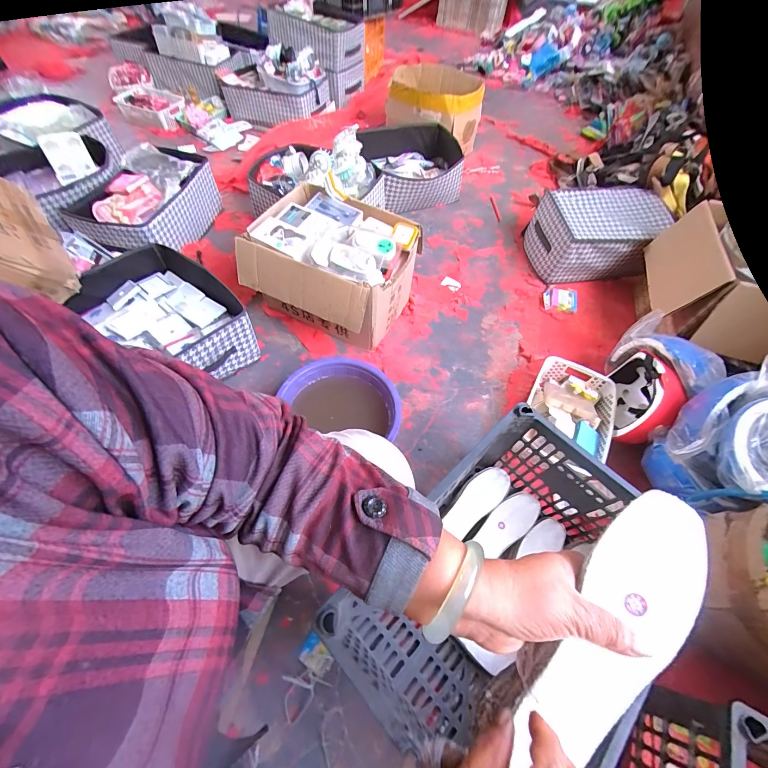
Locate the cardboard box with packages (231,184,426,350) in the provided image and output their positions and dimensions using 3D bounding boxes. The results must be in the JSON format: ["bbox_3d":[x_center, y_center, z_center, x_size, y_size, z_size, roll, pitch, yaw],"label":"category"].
[{"bbox_3d":[-0.145,-0.311,0.974,0.396,0.292,0.326,23,60,11],"label":"cardboard box with packages"}]

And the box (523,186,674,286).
[{"bbox_3d":[0.741,-0.525,1.212,0.411,0.190,0.289,-3,58,-4],"label":"box"}]

